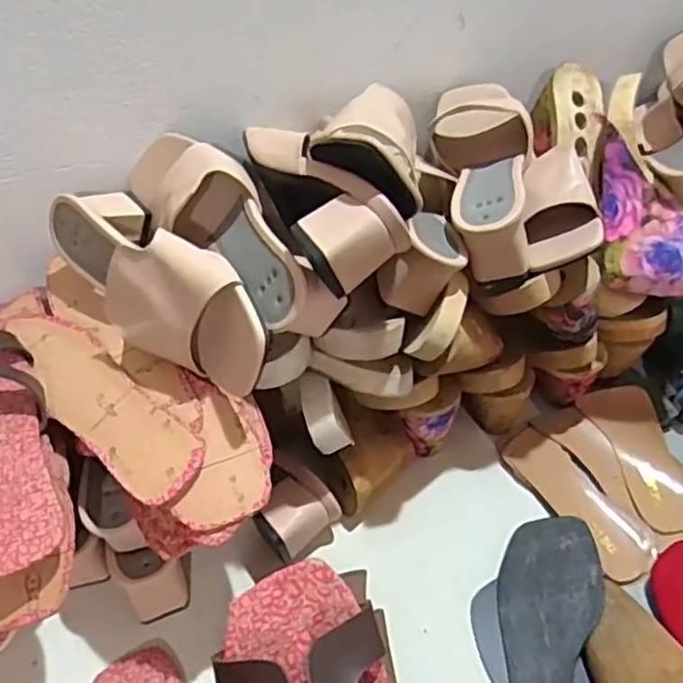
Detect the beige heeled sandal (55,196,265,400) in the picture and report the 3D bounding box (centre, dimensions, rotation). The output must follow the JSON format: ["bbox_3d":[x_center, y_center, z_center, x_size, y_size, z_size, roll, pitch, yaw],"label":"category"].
[{"bbox_3d":[-0.142,-0.044,0.508,0.074,0.087,0.237,-29,52,-25],"label":"beige heeled sandal"}]

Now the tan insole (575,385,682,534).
[{"bbox_3d":[0.294,0.109,0.653,0.072,0.040,0.152,-16,62,-14],"label":"tan insole"}]

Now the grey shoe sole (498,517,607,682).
[{"bbox_3d":[0.162,0.233,0.534,0.076,0.034,0.195,11,47,12],"label":"grey shoe sole"}]

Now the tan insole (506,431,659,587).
[{"bbox_3d":[0.220,0.144,0.631,0.063,0.007,0.165,-22,49,-20],"label":"tan insole"}]

